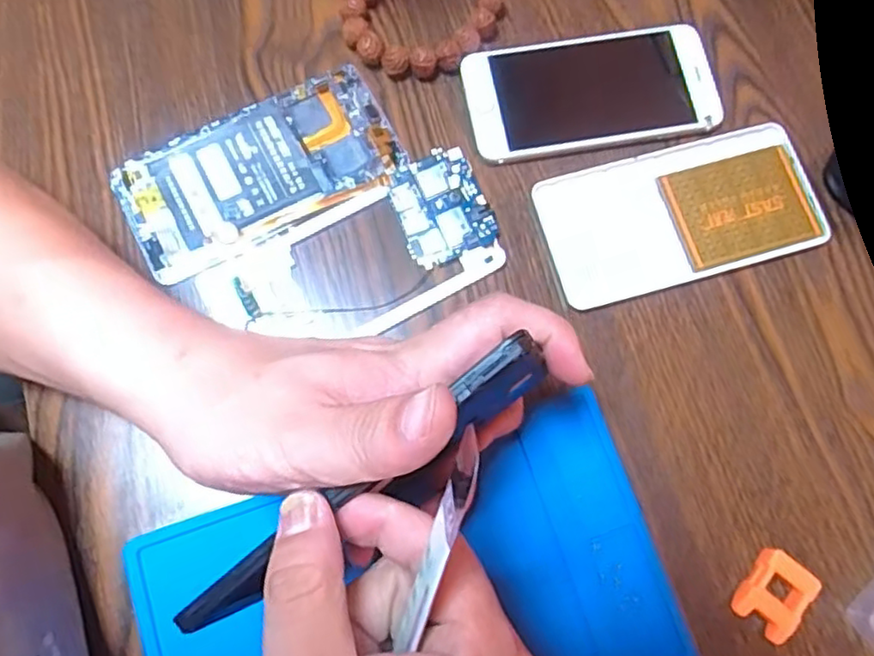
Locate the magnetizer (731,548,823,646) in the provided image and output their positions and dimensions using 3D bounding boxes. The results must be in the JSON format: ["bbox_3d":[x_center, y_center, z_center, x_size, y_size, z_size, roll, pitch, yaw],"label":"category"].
[{"bbox_3d":[0.153,0.121,0.295,0.027,0.013,0.034,40,79,8],"label":"magnetizer"}]

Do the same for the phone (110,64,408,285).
[{"bbox_3d":[-0.090,-0.079,0.338,0.141,0.008,0.075,-26,78,-8],"label":"phone"}]

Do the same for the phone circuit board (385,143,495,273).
[{"bbox_3d":[0.002,-0.062,0.334,0.045,0.004,0.055,-24,80,-2],"label":"phone circuit board"}]

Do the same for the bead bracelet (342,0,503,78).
[{"bbox_3d":[-0.008,-0.176,0.360,0.075,0.016,0.084,28,77,5],"label":"bead bracelet"}]

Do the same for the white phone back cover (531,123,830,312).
[{"bbox_3d":[0.128,-0.060,0.342,0.143,0.005,0.072,-15,77,-5],"label":"white phone back cover"}]

